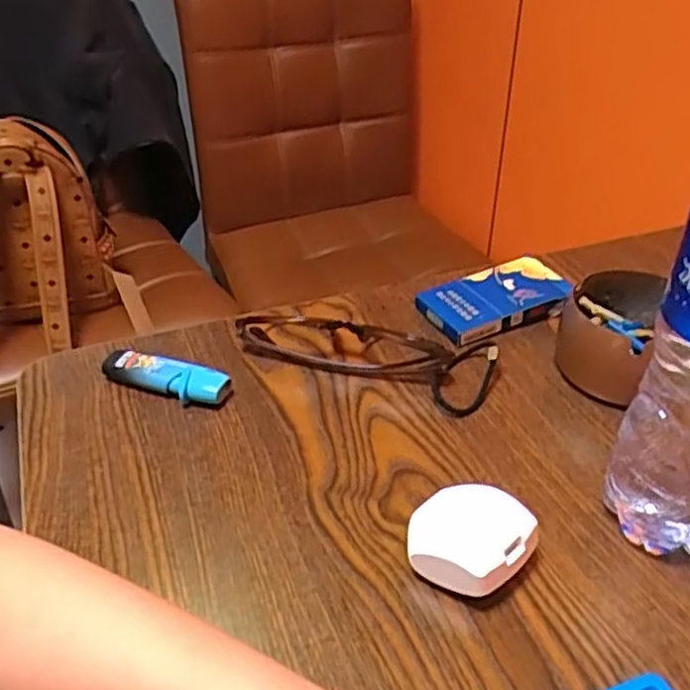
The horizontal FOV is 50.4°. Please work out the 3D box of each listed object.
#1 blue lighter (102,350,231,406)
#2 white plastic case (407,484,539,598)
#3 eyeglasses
[{"bbox_3d":[-0.111,0.020,0.455,0.081,0.019,0.020,14,38,18],"label":"blue lighter"},{"bbox_3d":[0.057,0.092,0.345,0.052,0.029,0.049,28,44,33],"label":"white plastic case"},{"bbox_3d":[0.000,-0.005,0.486,0.139,0.025,0.050,3,35,3],"label":"eyeglasses"}]

